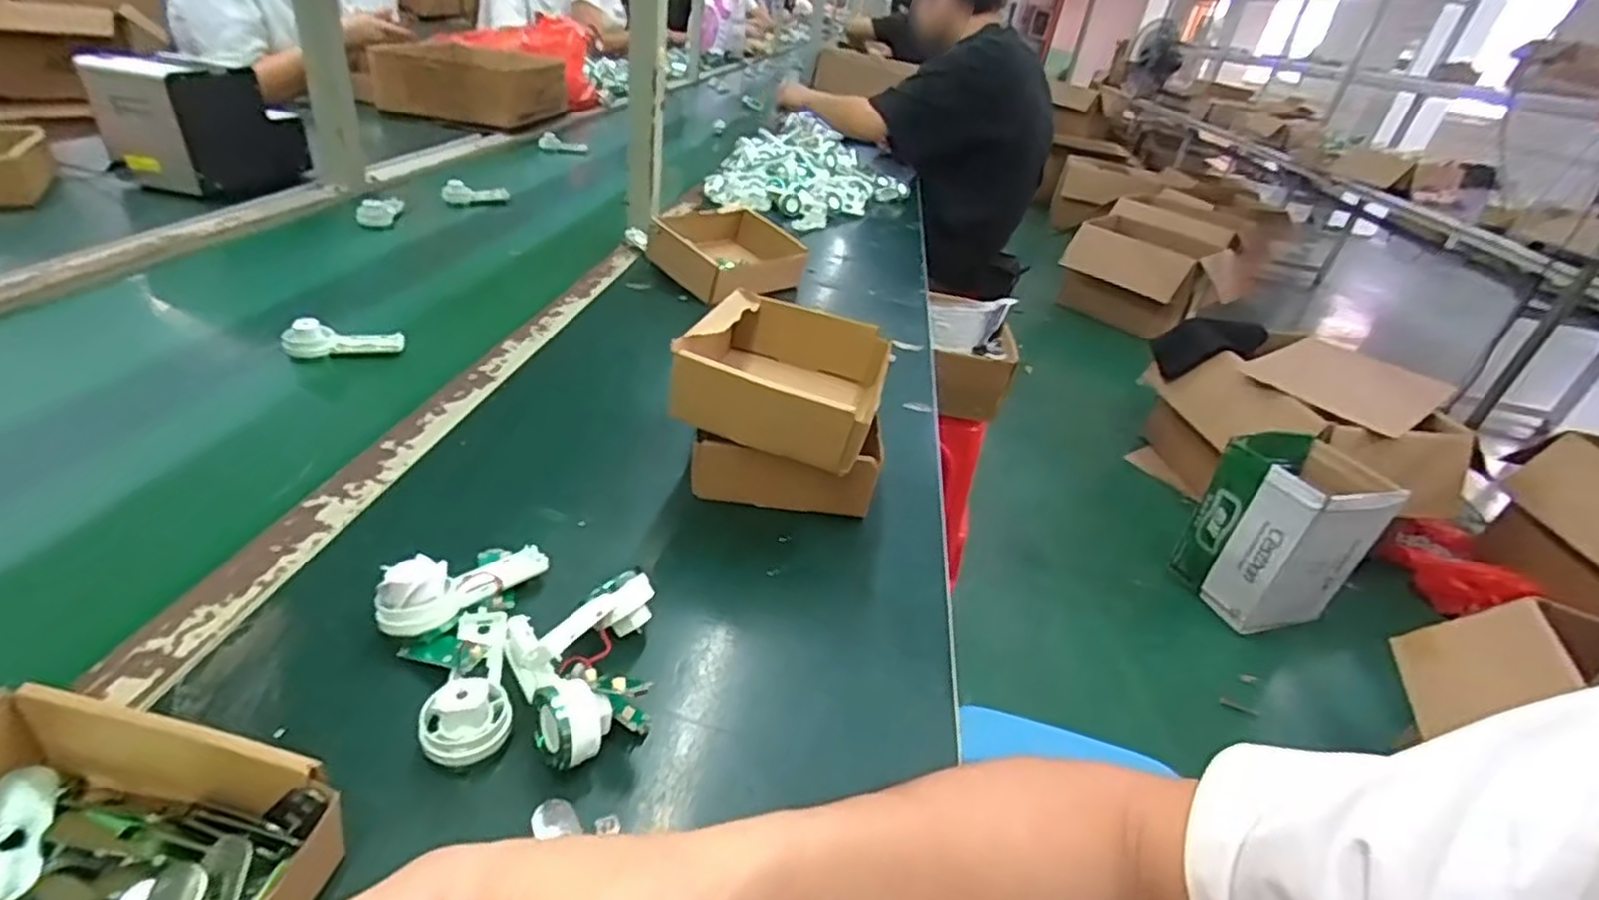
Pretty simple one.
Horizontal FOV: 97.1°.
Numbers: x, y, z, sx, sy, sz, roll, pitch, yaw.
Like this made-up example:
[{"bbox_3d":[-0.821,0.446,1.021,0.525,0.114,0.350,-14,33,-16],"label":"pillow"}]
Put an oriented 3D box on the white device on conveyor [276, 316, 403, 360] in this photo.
[{"bbox_3d":[-0.408,-0.101,0.633,0.090,0.029,0.031,-3,35,-21],"label":"white device on conveyor"}]

